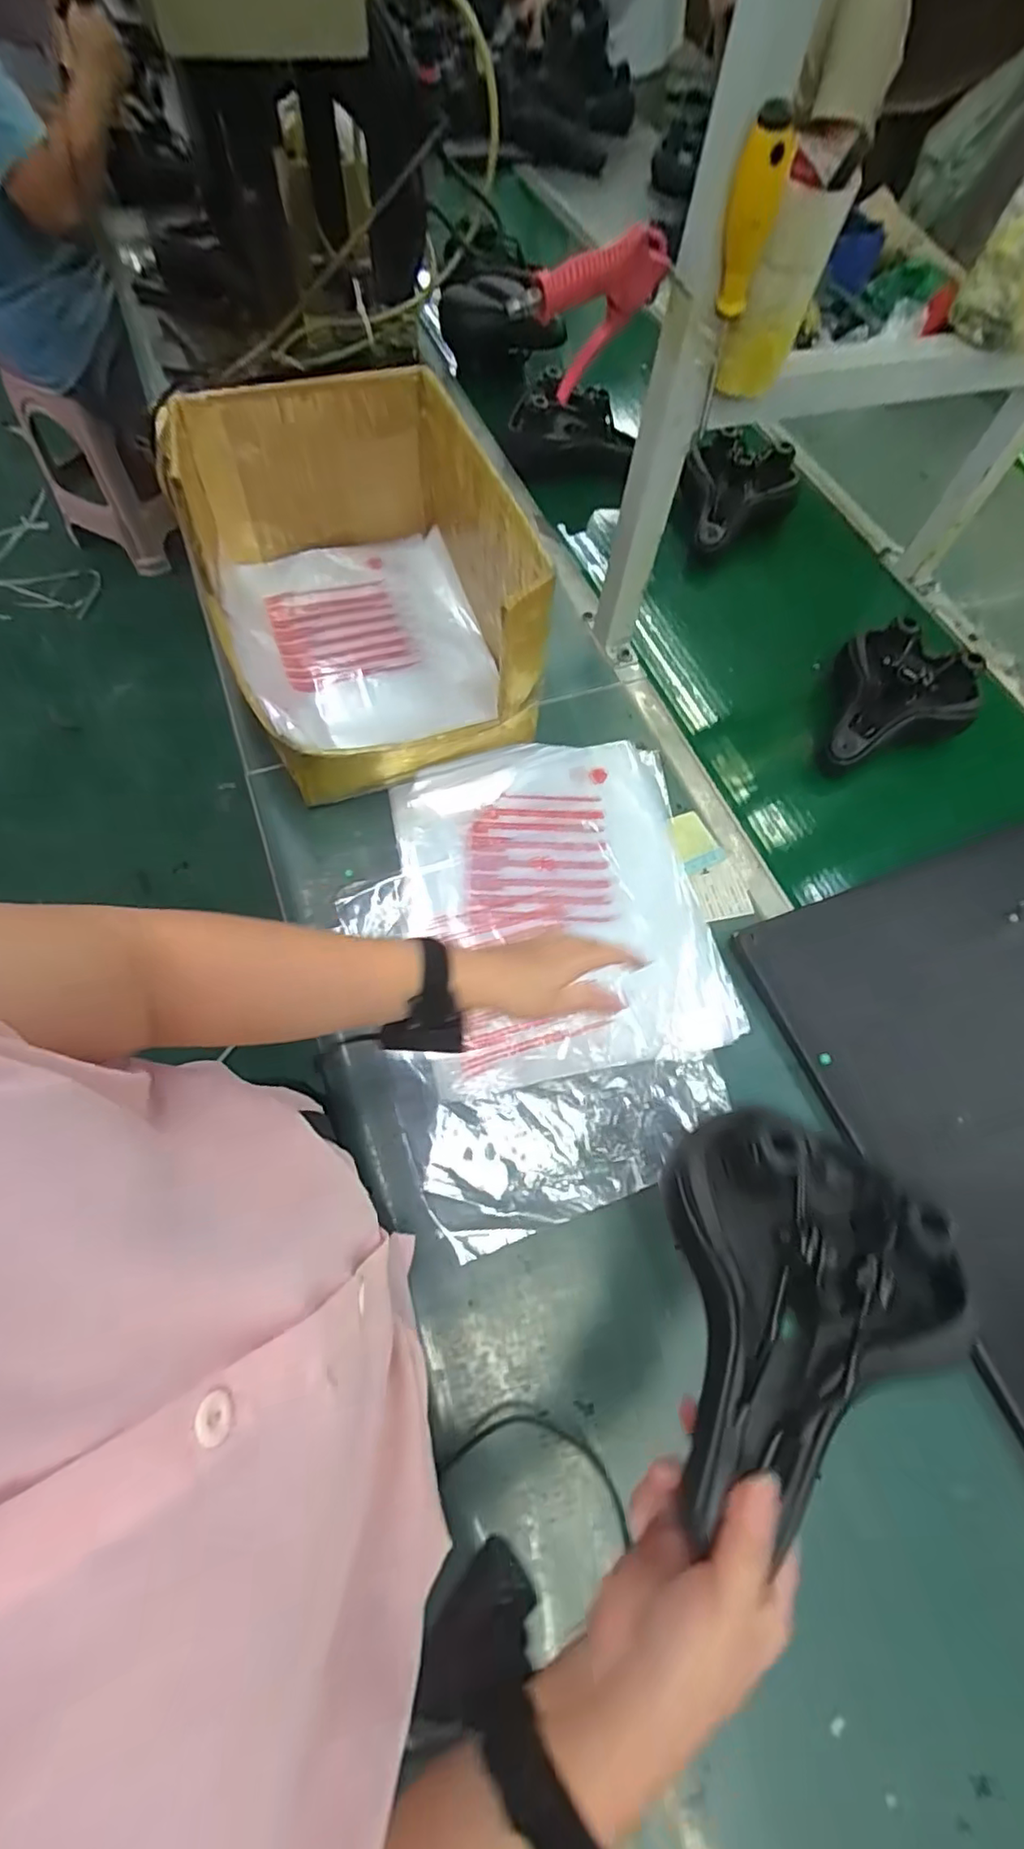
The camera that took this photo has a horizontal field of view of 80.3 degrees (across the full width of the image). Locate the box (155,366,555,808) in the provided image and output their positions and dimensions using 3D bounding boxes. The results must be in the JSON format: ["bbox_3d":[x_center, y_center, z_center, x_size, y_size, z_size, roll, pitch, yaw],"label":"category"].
[{"bbox_3d":[-0.176,-0.396,0.720,0.323,0.242,0.436,-21,68,-11],"label":"box"}]

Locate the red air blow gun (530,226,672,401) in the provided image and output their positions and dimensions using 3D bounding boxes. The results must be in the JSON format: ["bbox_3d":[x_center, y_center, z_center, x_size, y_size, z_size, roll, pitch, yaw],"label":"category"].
[{"bbox_3d":[0.082,-0.536,0.528,0.110,0.109,0.029,-21,85,14],"label":"red air blow gun"}]

